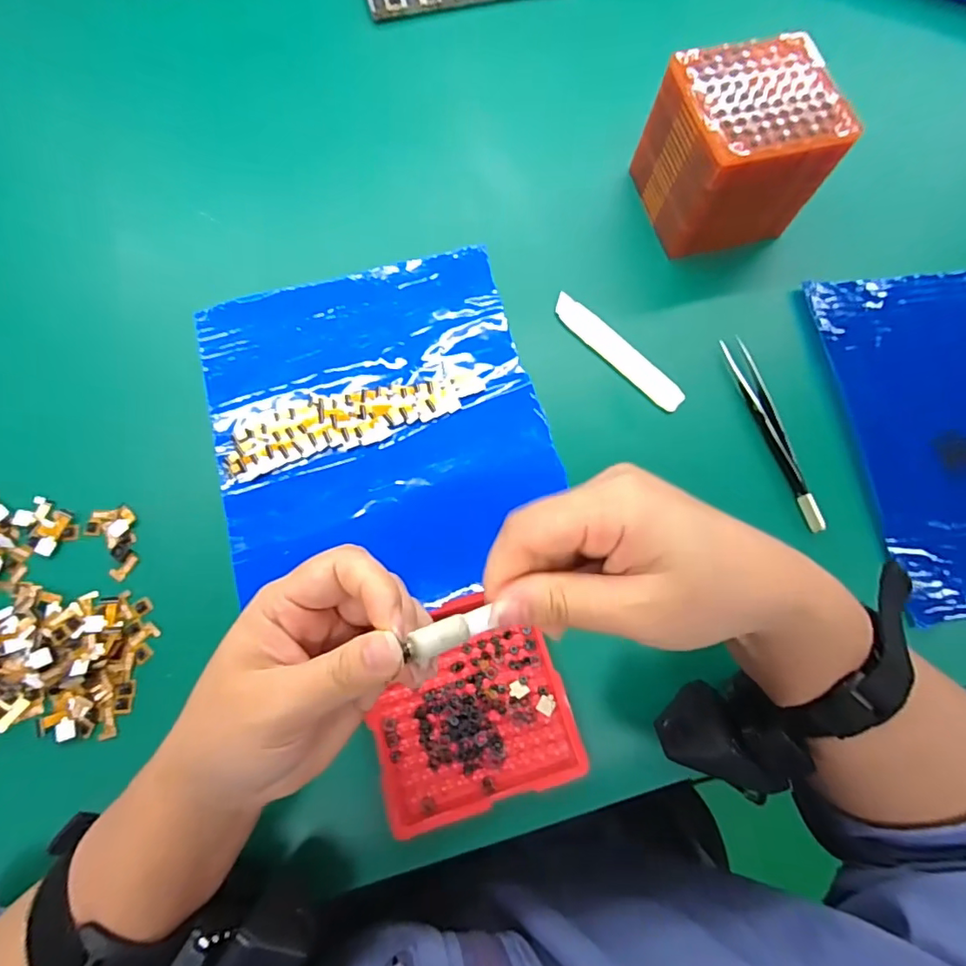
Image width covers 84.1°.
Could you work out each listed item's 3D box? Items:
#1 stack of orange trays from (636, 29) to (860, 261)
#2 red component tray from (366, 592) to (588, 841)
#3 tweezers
[{"bbox_3d":[0.160,-0.211,0.342,0.090,0.076,0.081,-14,72,-5],"label":"stack of orange trays"},{"bbox_3d":[-0.008,0.115,0.282,0.097,0.023,0.098,-18,73,-6],"label":"red component tray"},{"bbox_3d":[0.174,-0.032,0.326,0.014,0.012,0.129,-12,72,-4],"label":"tweezers"}]

